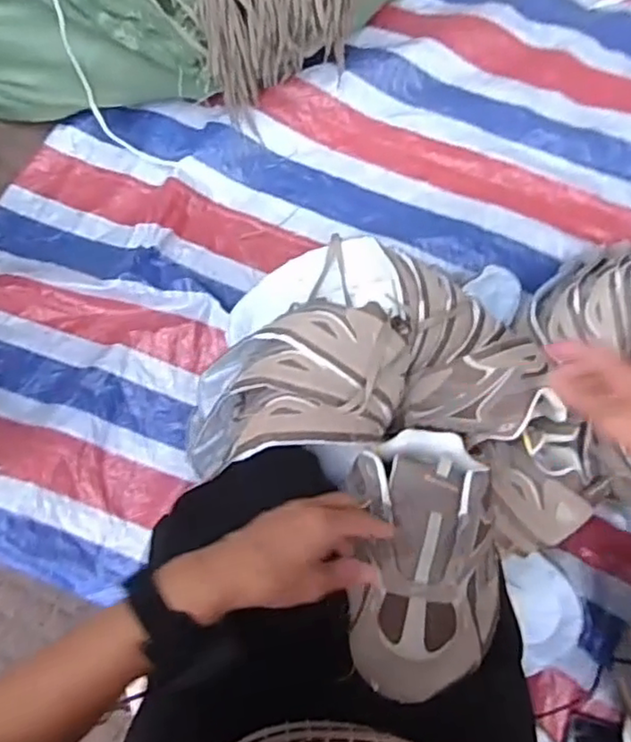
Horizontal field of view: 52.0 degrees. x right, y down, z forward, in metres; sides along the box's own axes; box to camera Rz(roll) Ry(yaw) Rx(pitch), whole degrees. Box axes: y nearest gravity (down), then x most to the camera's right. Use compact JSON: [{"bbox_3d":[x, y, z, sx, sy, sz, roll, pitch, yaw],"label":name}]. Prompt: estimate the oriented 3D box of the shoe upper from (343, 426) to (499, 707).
[{"bbox_3d":[0.091,0.157,0.565,0.129,0.085,0.216,1,74,1],"label":"shoe upper"}]

